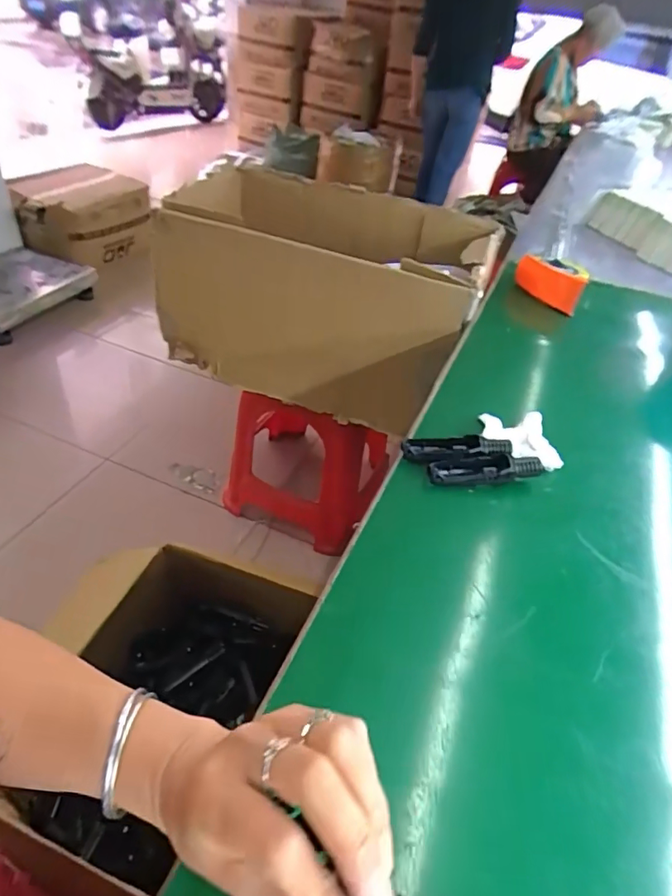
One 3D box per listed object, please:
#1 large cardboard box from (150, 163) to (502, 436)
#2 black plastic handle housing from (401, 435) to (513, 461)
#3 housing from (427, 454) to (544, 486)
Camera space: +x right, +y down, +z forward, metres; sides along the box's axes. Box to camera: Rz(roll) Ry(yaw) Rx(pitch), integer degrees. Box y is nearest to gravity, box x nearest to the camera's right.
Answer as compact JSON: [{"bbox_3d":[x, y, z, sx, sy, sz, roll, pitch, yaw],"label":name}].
[{"bbox_3d":[-0.023,-0.348,1.148,0.663,0.312,0.444,22,43,14],"label":"large cardboard box"},{"bbox_3d":[0.137,0.002,0.586,0.121,0.027,0.032,4,41,1],"label":"black plastic handle housing"},{"bbox_3d":[0.163,0.025,0.565,0.124,0.027,0.028,1,41,-3],"label":"housing"}]

